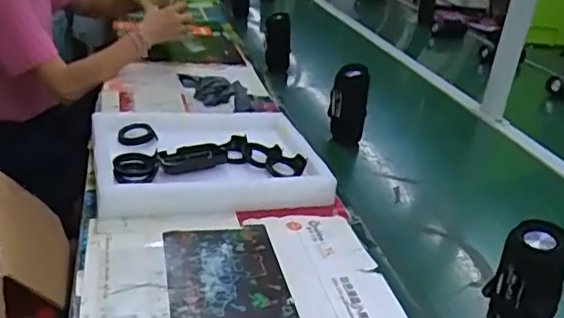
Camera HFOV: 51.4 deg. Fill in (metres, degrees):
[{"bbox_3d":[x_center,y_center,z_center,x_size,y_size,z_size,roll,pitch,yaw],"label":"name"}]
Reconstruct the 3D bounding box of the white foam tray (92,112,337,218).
[{"bbox_3d":[-0.130,-0.011,0.970,0.344,0.047,0.304,-1,26,-19],"label":"white foam tray"}]

